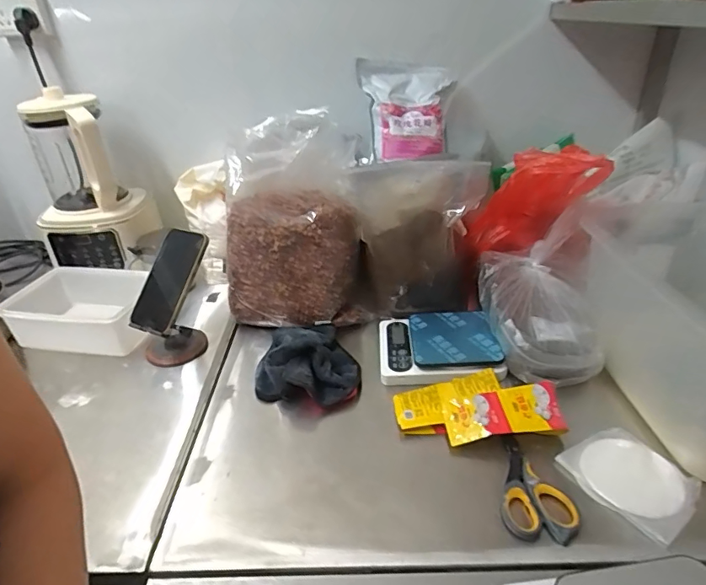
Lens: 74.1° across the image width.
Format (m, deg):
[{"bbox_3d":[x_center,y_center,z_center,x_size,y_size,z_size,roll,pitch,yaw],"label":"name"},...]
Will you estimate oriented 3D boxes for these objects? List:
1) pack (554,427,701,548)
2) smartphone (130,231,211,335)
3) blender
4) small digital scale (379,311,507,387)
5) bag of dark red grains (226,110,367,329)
[{"bbox_3d":[0.299,0.198,0.500,0.098,0.016,0.119,-18,35,-22],"label":"pack"},{"bbox_3d":[-0.276,-0.019,0.701,0.074,0.155,0.012,22,-6,19],"label":"smartphone"},{"bbox_3d":[-0.487,-0.207,0.854,0.173,0.264,0.202,-8,32,-8],"label":"blender"},{"bbox_3d":[0.124,0.073,0.688,0.166,0.029,0.143,-1,32,3],"label":"small digital scale"},{"bbox_3d":[-0.098,-0.058,0.754,0.199,0.172,0.124,5,33,13],"label":"bag of dark red grains"}]

